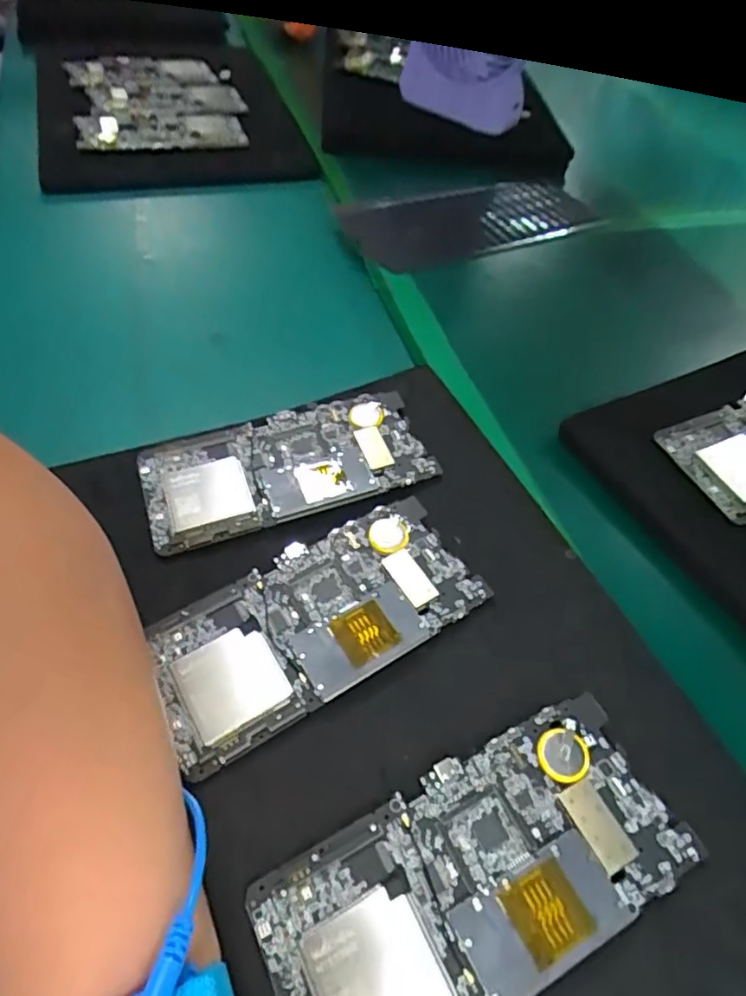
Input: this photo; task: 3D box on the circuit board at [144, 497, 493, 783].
[{"bbox_3d":[-0.026,0.054,0.275,0.147,0.004,0.070,-26,57,-19],"label":"circuit board"}]

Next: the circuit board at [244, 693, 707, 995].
[{"bbox_3d":[0.036,0.137,0.216,0.152,0.007,0.071,-23,56,-18],"label":"circuit board"}]

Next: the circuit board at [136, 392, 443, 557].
[{"bbox_3d":[-0.048,-0.019,0.327,0.150,0.009,0.069,-16,54,-14],"label":"circuit board"}]

